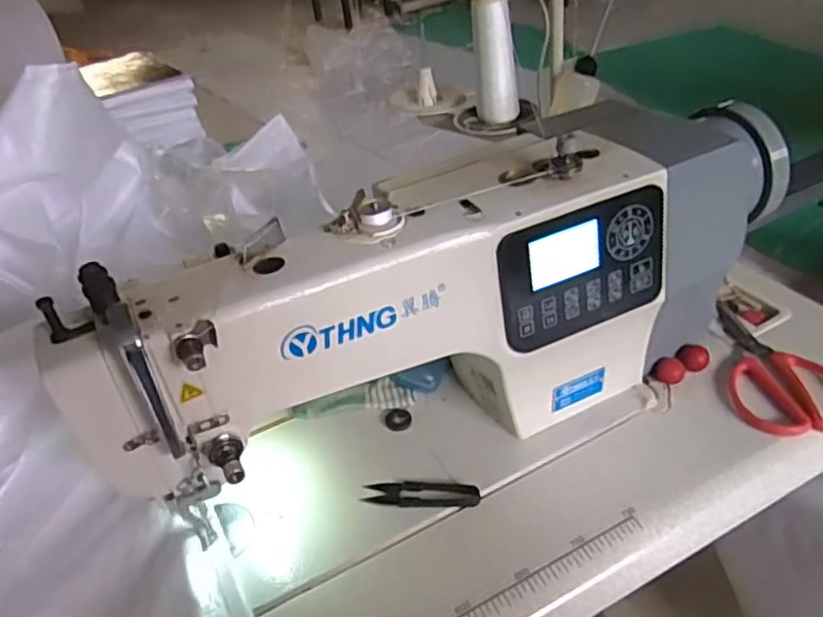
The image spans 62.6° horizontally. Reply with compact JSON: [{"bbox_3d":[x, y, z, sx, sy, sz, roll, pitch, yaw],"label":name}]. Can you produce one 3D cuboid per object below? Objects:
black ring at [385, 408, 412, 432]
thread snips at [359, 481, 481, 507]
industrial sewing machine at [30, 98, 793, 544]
[{"bbox_3d":[-0.012,0.105,0.643,0.025,0.006,0.025,-4,38,3],"label":"black ring"},{"bbox_3d":[0.009,0.157,0.573,0.098,0.004,0.026,1,38,10],"label":"thread snips"},{"bbox_3d":[0.052,0.004,0.566,0.602,0.238,0.134,-22,40,-18],"label":"industrial sewing machine"}]

